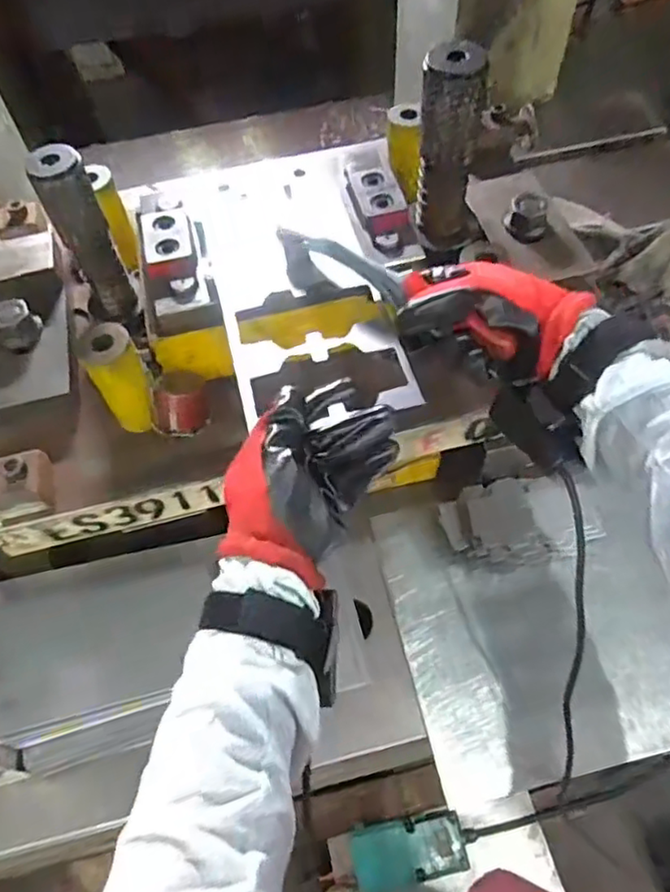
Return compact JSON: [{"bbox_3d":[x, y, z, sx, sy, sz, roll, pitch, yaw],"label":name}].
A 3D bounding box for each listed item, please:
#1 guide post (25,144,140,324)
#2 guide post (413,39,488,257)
[{"bbox_3d":[-0.194,-0.162,0.510,0.036,0.145,0.030,-26,60,-12],"label":"guide post"},{"bbox_3d":[0.093,-0.237,0.525,0.048,0.159,0.038,-4,58,1],"label":"guide post"}]

